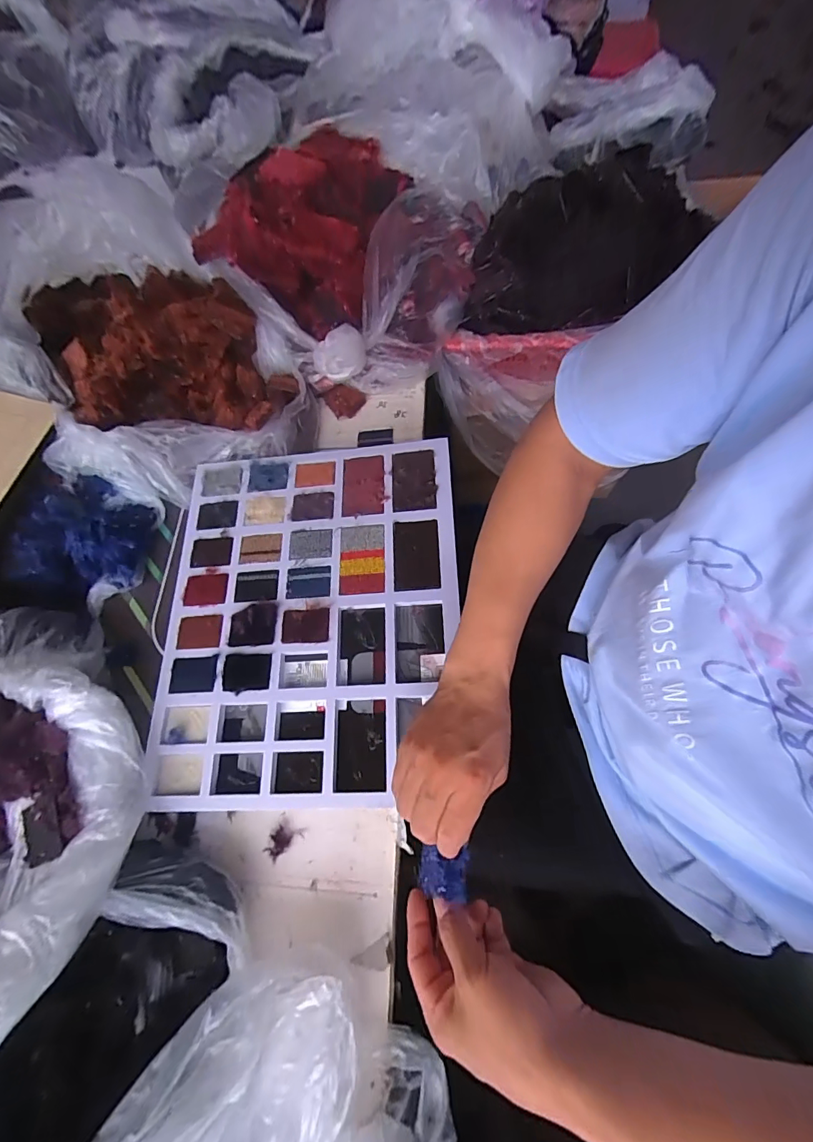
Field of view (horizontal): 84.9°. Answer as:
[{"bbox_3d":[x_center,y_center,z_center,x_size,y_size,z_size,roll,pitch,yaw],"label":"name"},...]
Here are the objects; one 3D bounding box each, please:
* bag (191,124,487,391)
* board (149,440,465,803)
[{"bbox_3d":[-0.102,-0.476,0.688,0.356,0.164,0.376,26,73,16],"label":"bag"},{"bbox_3d":[-0.113,0.039,0.525,0.339,0.018,0.420,-4,69,4],"label":"board"}]

